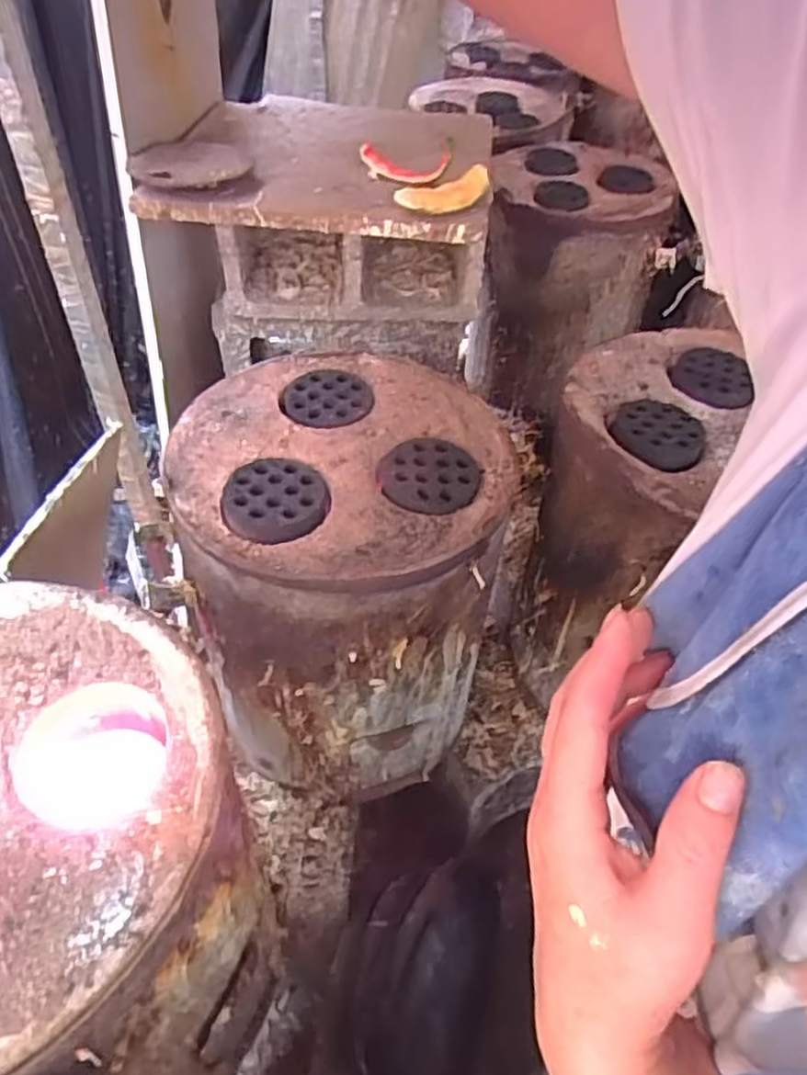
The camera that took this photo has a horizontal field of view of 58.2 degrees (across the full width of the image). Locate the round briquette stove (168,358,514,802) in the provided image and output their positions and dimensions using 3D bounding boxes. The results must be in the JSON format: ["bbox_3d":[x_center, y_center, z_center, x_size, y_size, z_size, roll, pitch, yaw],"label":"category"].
[{"bbox_3d":[-0.074,0.054,0.920,0.341,0.425,0.358,1,46,-1],"label":"round briquette stove"}]

